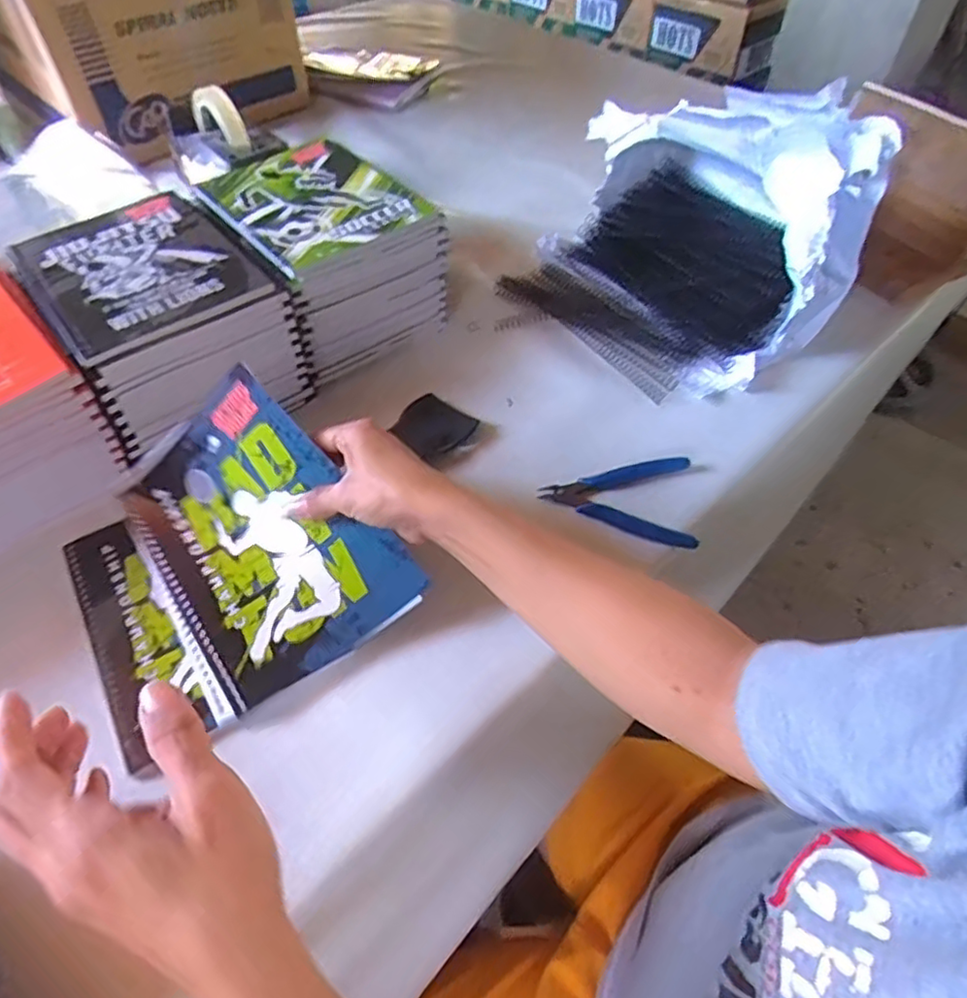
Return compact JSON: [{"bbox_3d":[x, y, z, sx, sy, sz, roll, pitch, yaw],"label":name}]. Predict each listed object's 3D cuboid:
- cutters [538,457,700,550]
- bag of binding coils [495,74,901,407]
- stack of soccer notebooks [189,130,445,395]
[{"bbox_3d":[0.107,0.001,0.510,0.117,0.014,0.083,3,53,2],"label":"cutters"},{"bbox_3d":[0.176,-0.268,0.611,0.233,0.189,0.306,-32,59,-22],"label":"bag of binding coils"},{"bbox_3d":[-0.154,-0.242,0.628,0.160,0.111,0.208,-32,59,-22],"label":"stack of soccer notebooks"}]

